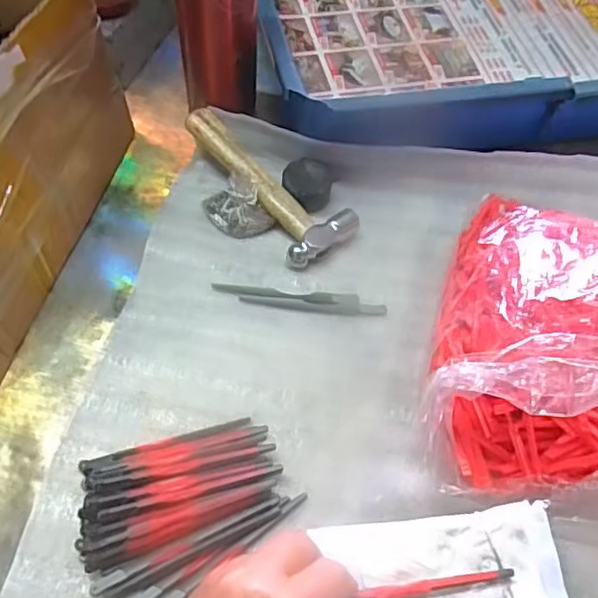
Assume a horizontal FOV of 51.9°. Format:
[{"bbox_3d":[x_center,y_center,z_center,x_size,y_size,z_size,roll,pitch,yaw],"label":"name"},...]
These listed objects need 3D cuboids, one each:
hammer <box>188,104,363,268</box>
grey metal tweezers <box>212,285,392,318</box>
[{"bbox_3d":[-0.023,-0.094,0.476,0.061,0.032,0.152,-33,66,-22],"label":"hammer"},{"bbox_3d":[0.001,0.000,0.436,0.120,0.004,0.017,6,58,-1],"label":"grey metal tweezers"}]

